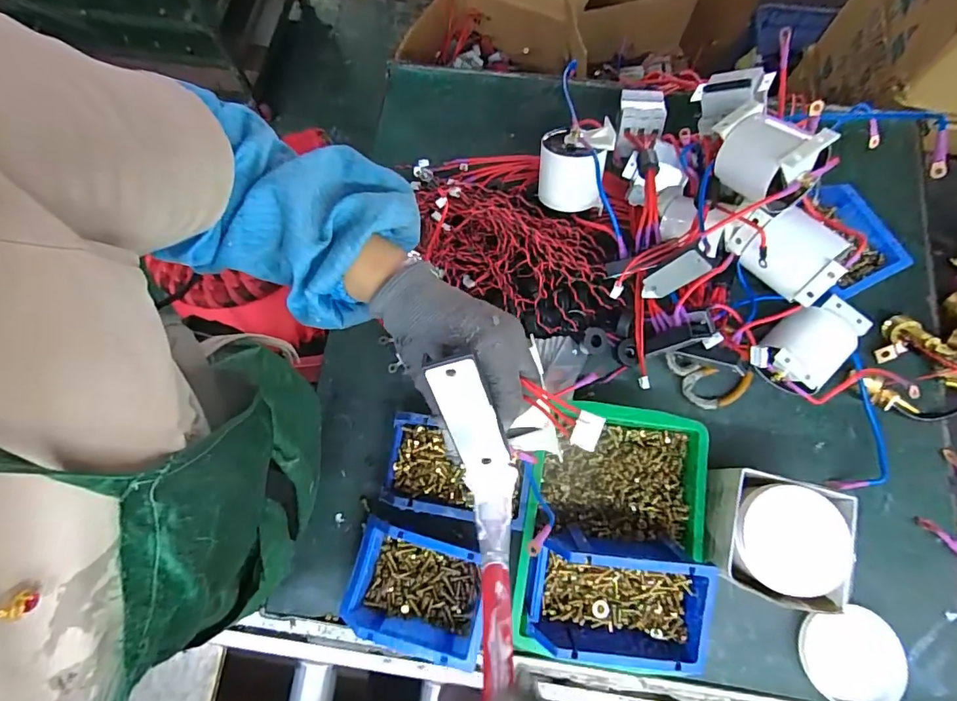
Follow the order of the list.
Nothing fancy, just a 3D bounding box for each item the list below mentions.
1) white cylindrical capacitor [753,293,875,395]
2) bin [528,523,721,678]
[{"bbox_3d":[0.375,-0.007,0.567,0.089,0.079,0.106,42,80,11],"label":"white cylindrical capacitor"},{"bbox_3d":[0.135,0.238,0.457,0.163,0.060,0.102,7,75,3],"label":"bin"}]

